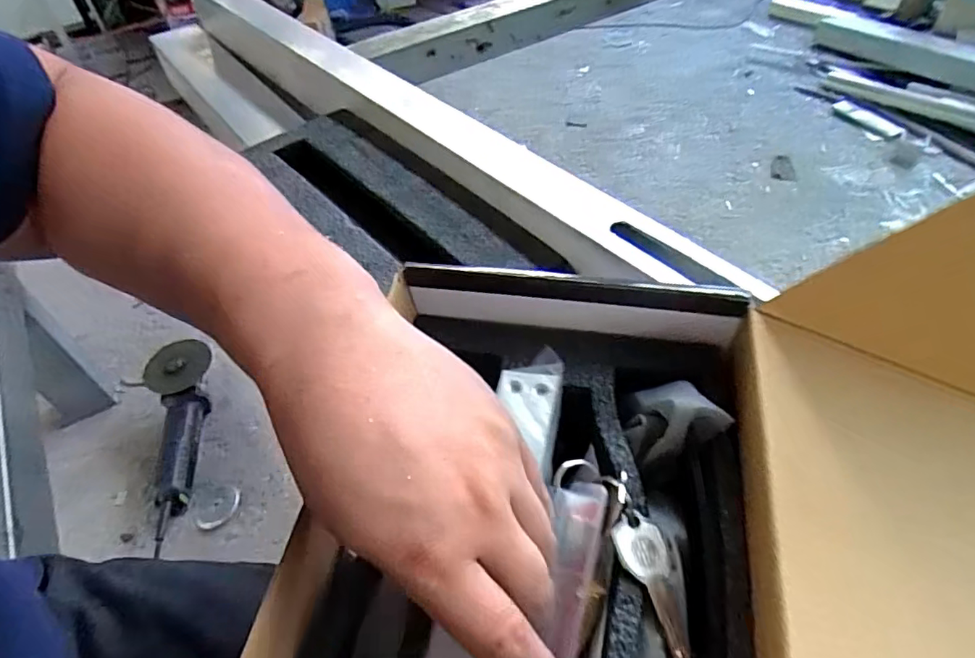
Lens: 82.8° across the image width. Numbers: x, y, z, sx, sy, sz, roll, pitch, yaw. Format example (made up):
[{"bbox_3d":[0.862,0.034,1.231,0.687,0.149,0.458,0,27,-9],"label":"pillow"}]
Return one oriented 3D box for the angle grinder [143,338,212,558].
[{"bbox_3d":[-0.541,0.171,0.963,0.085,0.104,0.341,-9,49,-3],"label":"angle grinder"}]

